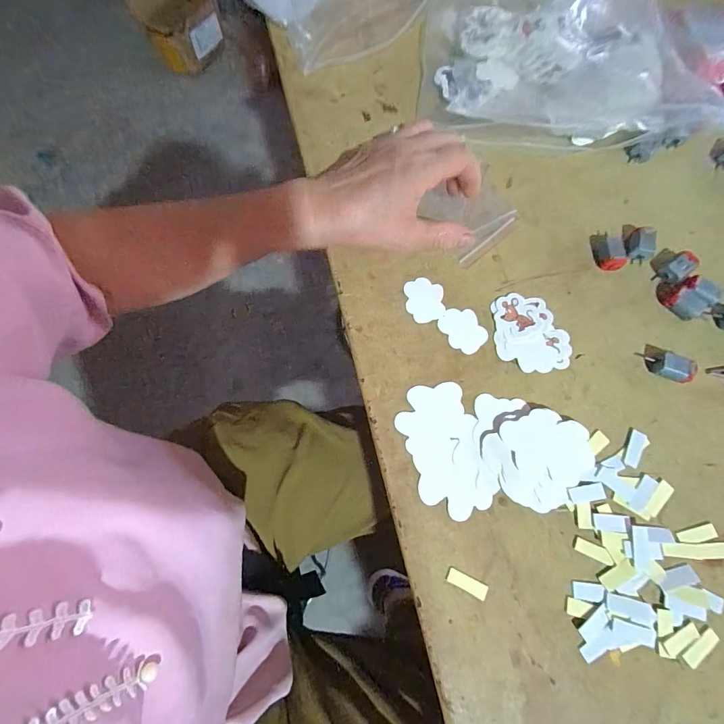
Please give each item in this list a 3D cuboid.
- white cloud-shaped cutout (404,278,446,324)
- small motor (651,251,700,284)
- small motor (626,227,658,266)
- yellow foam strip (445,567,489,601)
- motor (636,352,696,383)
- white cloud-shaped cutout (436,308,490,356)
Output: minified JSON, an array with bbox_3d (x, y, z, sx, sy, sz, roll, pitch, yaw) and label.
[{"bbox_3d":[0.055,-0.055,0.342,0.033,0.004,0.041,-5,72,0],"label":"white cloud-shaped cutout"},{"bbox_3d":[0.274,-0.081,0.343,0.028,0.017,0.020,-36,75,-10],"label":"small motor"},{"bbox_3d":[0.249,-0.104,0.350,0.018,0.018,0.030,16,73,6],"label":"small motor"},{"bbox_3d":[0.074,0.155,0.274,0.029,0.004,0.010,24,74,9],"label":"yellow foam strip"},{"bbox_3d":[0.245,0.003,0.316,0.038,0.016,0.018,19,73,7],"label":"motor"},{"bbox_3d":[0.086,-0.028,0.333,0.034,0.004,0.041,-28,74,-8],"label":"white cloud-shaped cutout"}]

